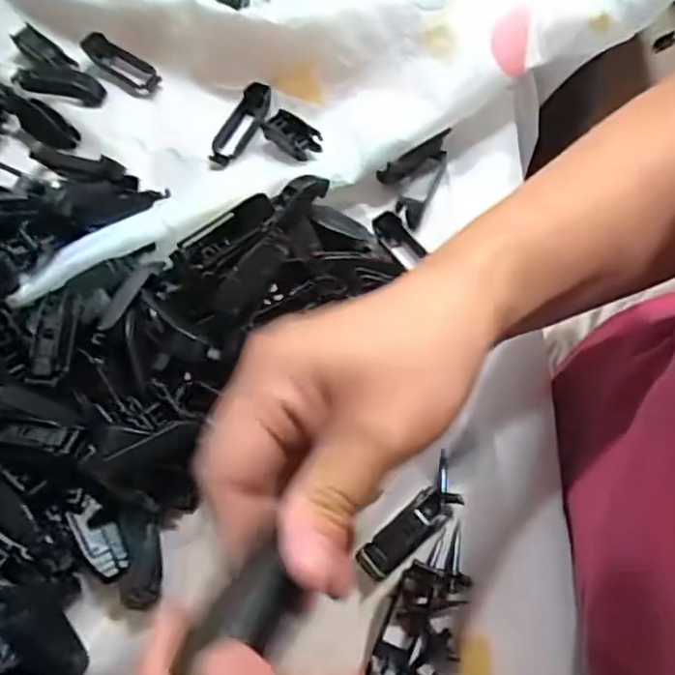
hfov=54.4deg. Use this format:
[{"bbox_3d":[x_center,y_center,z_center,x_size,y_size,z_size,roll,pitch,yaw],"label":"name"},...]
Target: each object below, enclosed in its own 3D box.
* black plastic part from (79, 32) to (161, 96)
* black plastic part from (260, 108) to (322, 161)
[{"bbox_3d":[-0.142,-0.179,0.430,0.057,0.009,0.019,35,72,2],"label":"black plastic part"},{"bbox_3d":[-0.029,-0.120,0.387,0.019,0.013,0.046,-41,56,-14],"label":"black plastic part"}]

